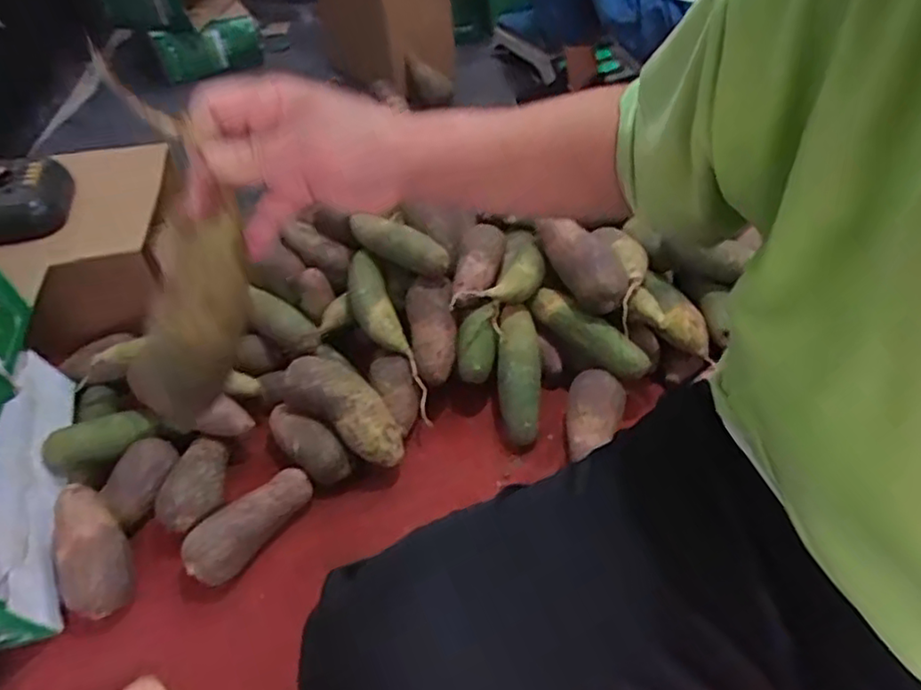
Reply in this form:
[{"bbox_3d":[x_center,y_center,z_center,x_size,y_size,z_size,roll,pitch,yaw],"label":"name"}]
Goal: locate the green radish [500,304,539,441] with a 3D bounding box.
[{"bbox_3d":[0.080,0.032,0.891,0.052,0.047,0.194,-2,70,5],"label":"green radish"}]

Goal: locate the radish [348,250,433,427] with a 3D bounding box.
[{"bbox_3d":[-0.102,-0.016,0.914,0.059,0.045,0.260,-22,71,-14],"label":"radish"}]

